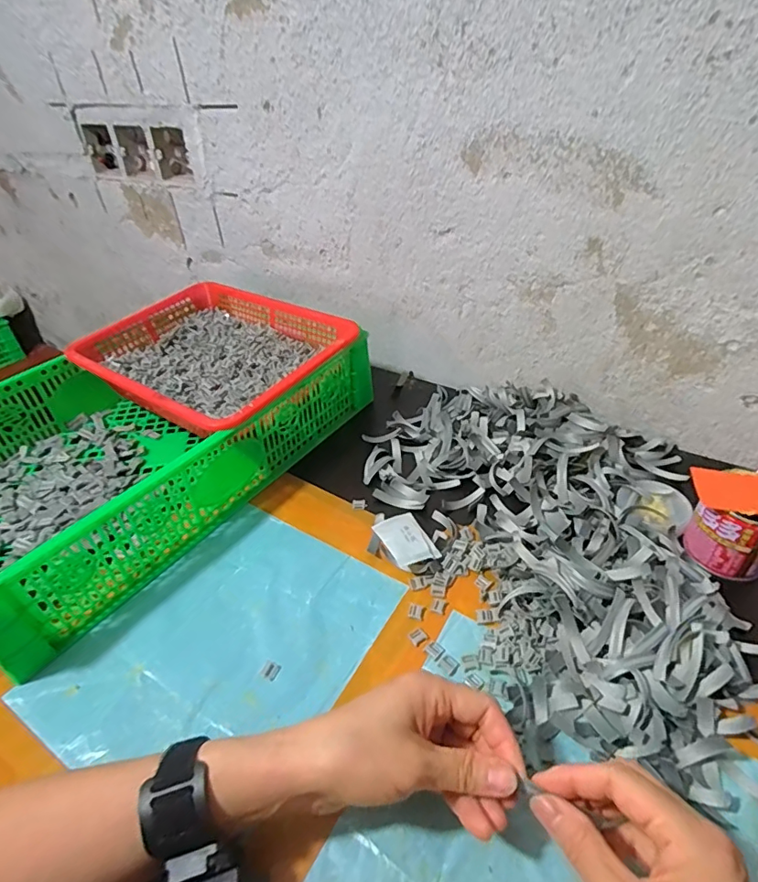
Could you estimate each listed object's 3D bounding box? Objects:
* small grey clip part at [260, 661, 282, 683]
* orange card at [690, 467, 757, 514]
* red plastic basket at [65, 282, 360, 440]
[{"bbox_3d":[-0.083,0.175,0.389,0.014,0.004,0.013,15,42,23],"label":"small grey clip part"},{"bbox_3d":[0.307,0.043,0.420,0.079,0.006,0.049,5,42,10],"label":"orange card"},{"bbox_3d":[-0.195,-0.101,0.627,0.298,0.078,0.240,23,45,30],"label":"red plastic basket"}]

